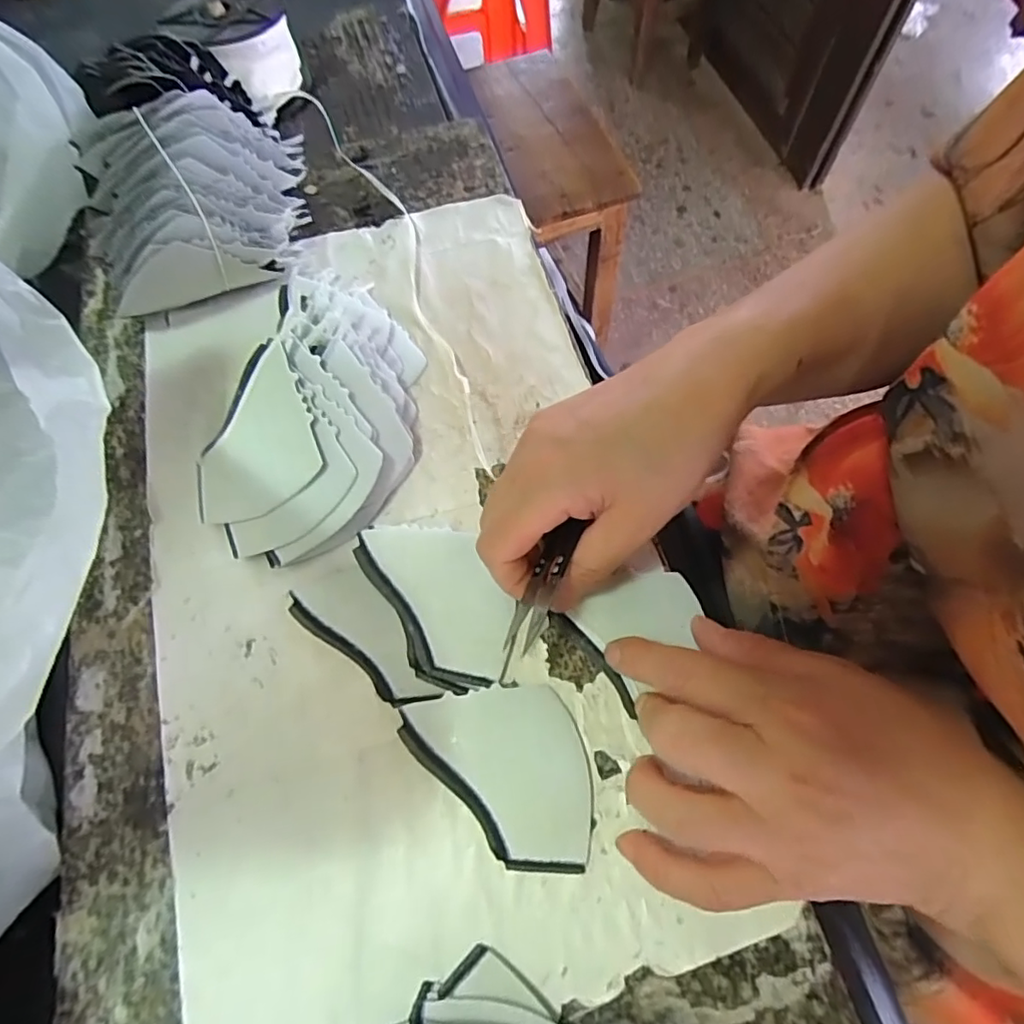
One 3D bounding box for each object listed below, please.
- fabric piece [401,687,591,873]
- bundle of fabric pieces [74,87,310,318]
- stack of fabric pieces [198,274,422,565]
[{"bbox_3d":[-0.006,0.116,0.254,0.078,0.005,0.073,-7,66,-1],"label":"fabric piece"},{"bbox_3d":[-0.189,-0.185,0.355,0.122,0.081,0.109,-17,66,-5],"label":"bundle of fabric pieces"},{"bbox_3d":[-0.107,-0.068,0.314,0.101,0.054,0.182,0,66,2],"label":"stack of fabric pieces"}]

